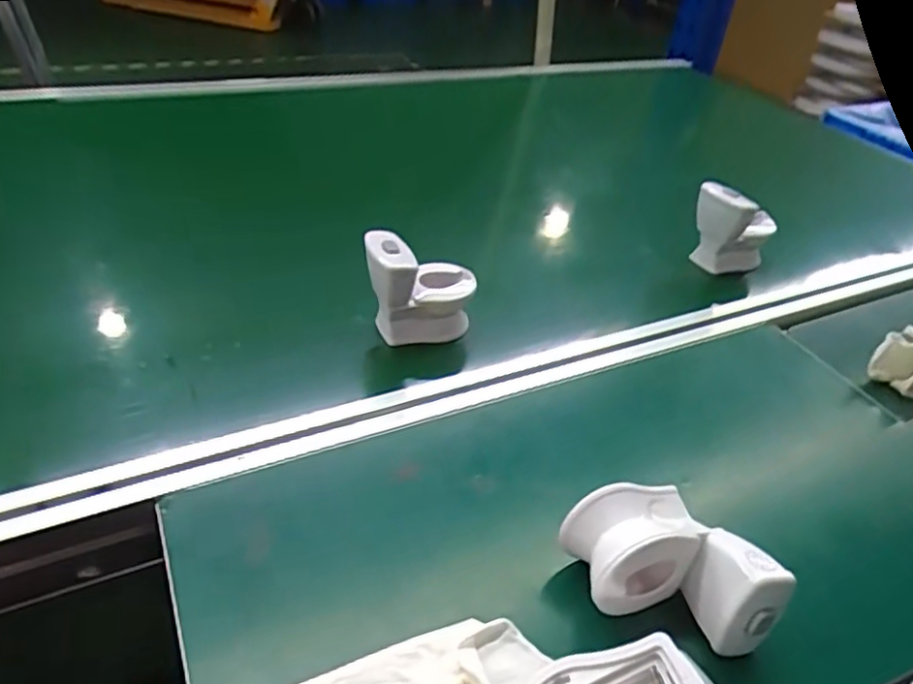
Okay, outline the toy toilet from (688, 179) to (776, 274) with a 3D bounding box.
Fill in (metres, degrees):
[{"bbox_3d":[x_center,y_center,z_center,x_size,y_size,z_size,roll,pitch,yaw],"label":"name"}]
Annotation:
[{"bbox_3d":[0.324,-0.137,0.759,0.079,0.094,0.076,-24,47,-35],"label":"toy toilet"}]

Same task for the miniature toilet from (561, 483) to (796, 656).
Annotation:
[{"bbox_3d":[0.127,0.139,0.393,0.092,0.056,0.107,-15,42,-28],"label":"miniature toilet"}]

